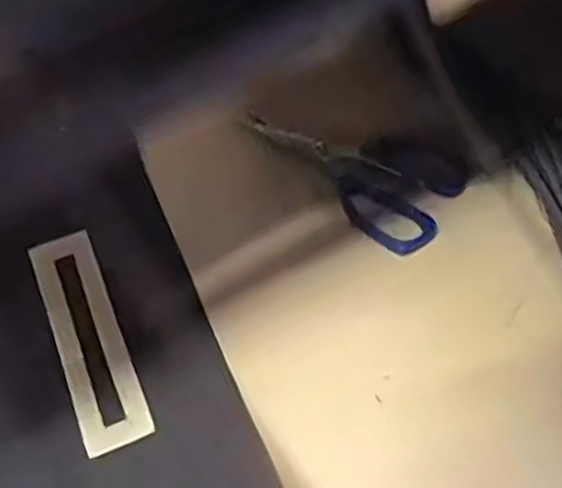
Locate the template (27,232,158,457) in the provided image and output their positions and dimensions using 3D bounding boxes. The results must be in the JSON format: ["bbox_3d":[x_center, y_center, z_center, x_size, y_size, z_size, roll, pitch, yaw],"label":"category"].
[{"bbox_3d":[-0.127,0.058,0.444,0.042,0.004,0.157,-21,61,-12],"label":"template"}]

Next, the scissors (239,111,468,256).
[{"bbox_3d":[0.052,-0.065,0.506,0.169,0.006,0.082,39,67,21],"label":"scissors"}]

